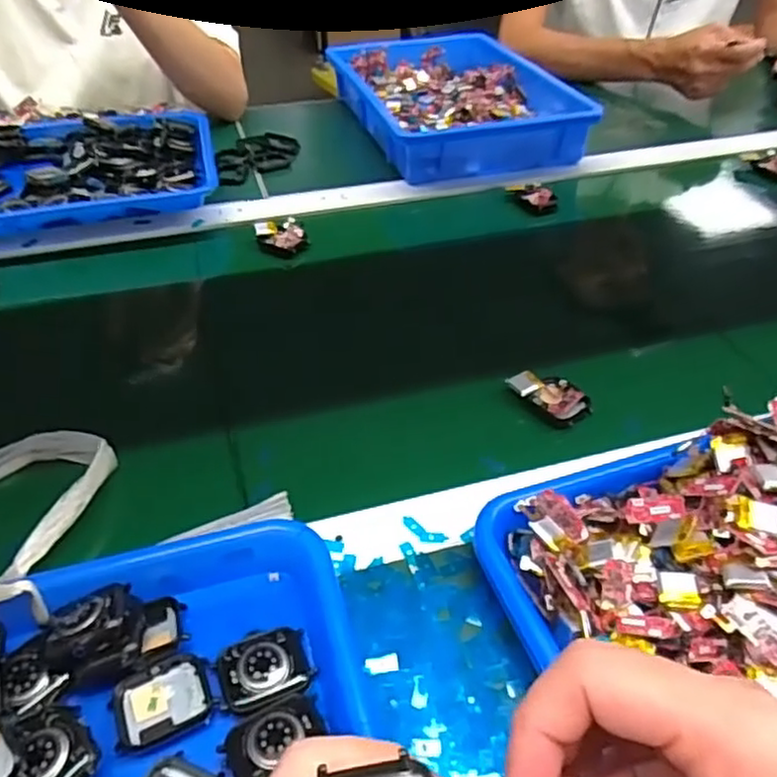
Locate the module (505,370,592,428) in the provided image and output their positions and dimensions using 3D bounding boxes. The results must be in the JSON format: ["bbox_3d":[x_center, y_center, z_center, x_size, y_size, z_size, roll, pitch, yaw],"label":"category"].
[{"bbox_3d":[0.121,0.004,0.506,0.040,0.010,0.056,-29,51,-28],"label":"module"}]

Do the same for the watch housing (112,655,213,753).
[{"bbox_3d":[-0.110,0.152,0.331,0.043,0.009,0.037,-16,46,-17],"label":"watch housing"}]

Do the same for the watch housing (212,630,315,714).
[{"bbox_3d":[-0.063,0.140,0.340,0.047,0.008,0.036,-12,45,-13],"label":"watch housing"}]

